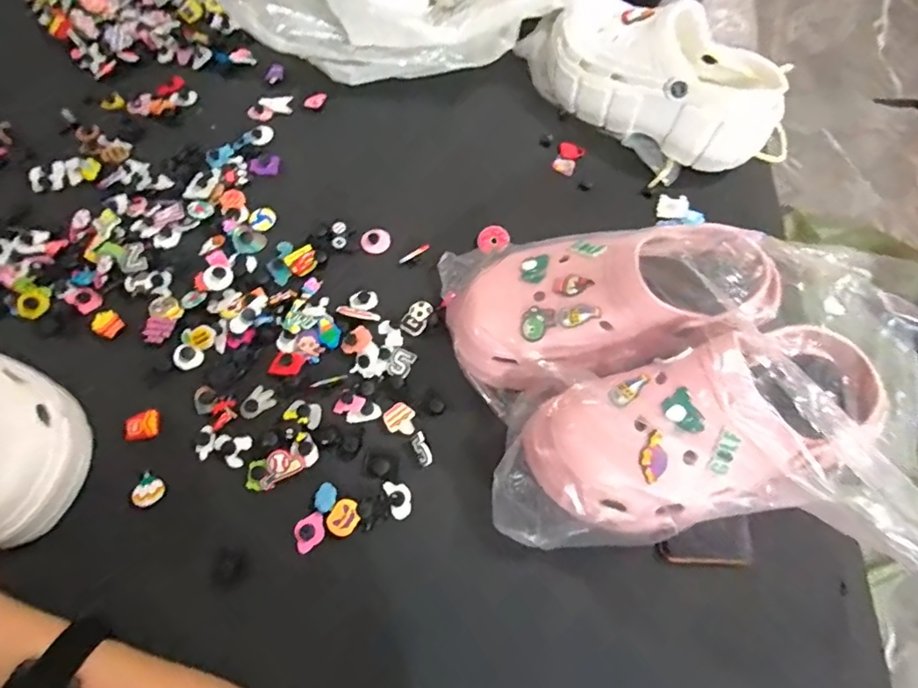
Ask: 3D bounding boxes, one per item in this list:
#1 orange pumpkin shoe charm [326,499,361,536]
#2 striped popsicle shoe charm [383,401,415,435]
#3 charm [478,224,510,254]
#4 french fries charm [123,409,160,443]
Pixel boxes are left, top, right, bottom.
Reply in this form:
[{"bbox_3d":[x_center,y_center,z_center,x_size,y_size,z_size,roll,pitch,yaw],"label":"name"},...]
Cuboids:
[{"bbox_3d":[-0.087,0.132,0.394,0.022,0.007,0.026,31,69,10],"label":"orange pumpkin shoe charm"},{"bbox_3d":[-0.047,0.062,0.427,0.025,0.004,0.026,-37,74,-16],"label":"striped popsicle shoe charm"},{"bbox_3d":[0.033,-0.101,0.502,0.029,0.007,0.031,1,67,-2],"label":"charm"},{"bbox_3d":[-0.254,0.065,0.415,0.025,0.006,0.022,-13,68,-8],"label":"french fries charm"}]

